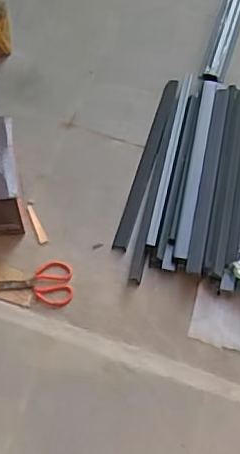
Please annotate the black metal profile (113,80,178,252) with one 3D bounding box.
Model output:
[{"bbox_3d":[0.081,-0.196,1.742,0.048,0.041,0.589,15,64,6],"label":"black metal profile"}]

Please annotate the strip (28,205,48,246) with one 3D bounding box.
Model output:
[{"bbox_3d":[-0.225,-0.006,1.613,0.024,0.008,0.124,-16,66,-14],"label":"strip"}]

